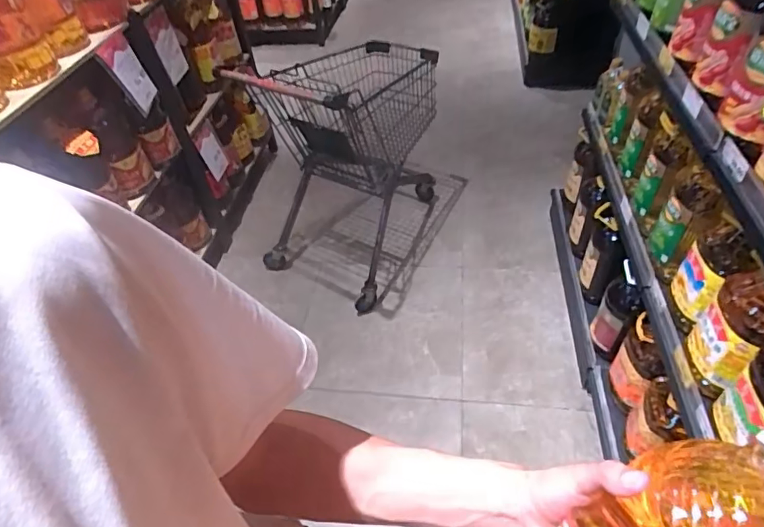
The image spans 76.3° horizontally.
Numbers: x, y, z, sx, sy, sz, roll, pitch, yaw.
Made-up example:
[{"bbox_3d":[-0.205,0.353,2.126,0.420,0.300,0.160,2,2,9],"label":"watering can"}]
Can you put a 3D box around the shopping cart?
[{"bbox_3d":[-0.099,-0.428,1.909,0.467,0.853,0.751,18,51,22],"label":"shopping cart"}]

